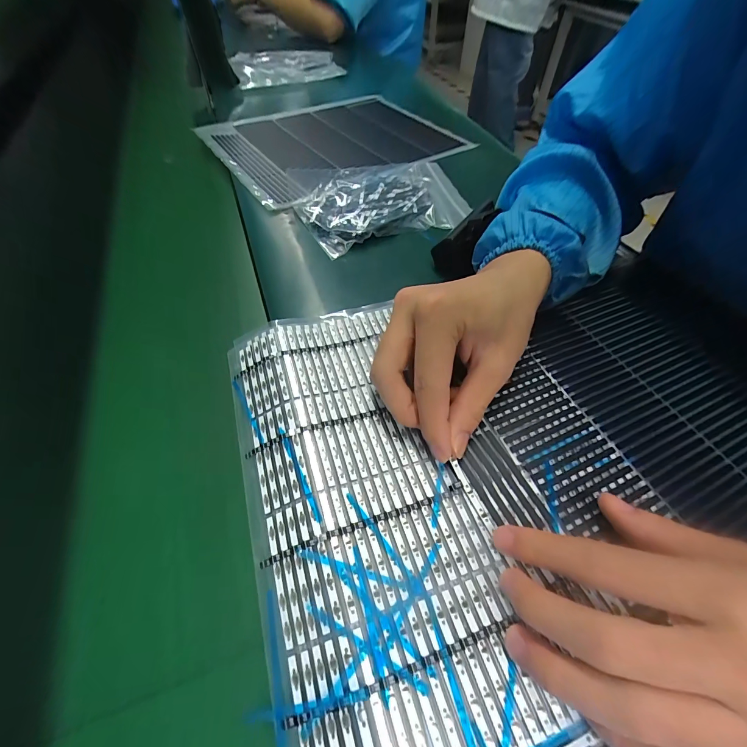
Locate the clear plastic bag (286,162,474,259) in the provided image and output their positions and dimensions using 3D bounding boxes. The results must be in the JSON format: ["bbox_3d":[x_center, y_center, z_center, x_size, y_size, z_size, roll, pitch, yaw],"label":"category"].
[{"bbox_3d":[0.010,-0.196,0.379,0.184,0.021,0.142,-17,56,-12],"label":"clear plastic bag"}]

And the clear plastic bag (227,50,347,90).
[{"bbox_3d":[-0.166,-0.590,0.661,0.202,0.019,0.202,-17,56,-12],"label":"clear plastic bag"}]

